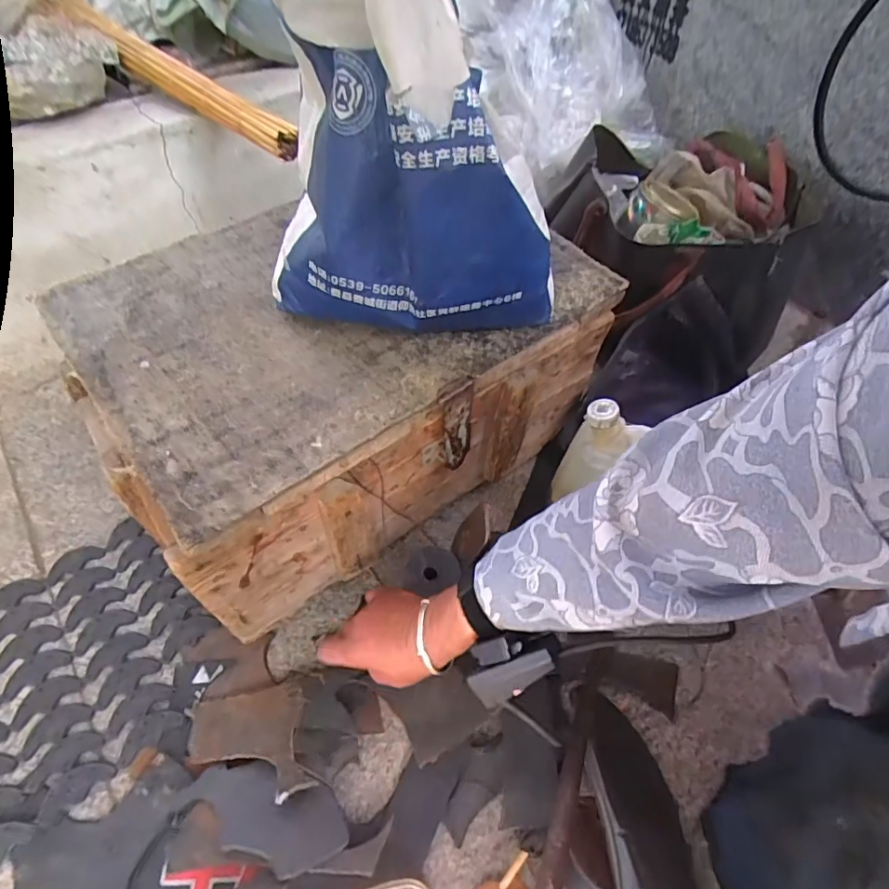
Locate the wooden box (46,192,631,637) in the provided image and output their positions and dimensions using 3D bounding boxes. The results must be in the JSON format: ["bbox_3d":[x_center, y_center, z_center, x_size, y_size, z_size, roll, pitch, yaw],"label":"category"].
[{"bbox_3d":[-0.093,-0.075,0.584,0.470,0.227,0.326,-30,57,-23],"label":"wooden box"}]

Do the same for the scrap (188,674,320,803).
[{"bbox_3d":[-0.174,0.265,0.459,0.107,0.008,0.099,-17,45,-3],"label":"scrap"}]

